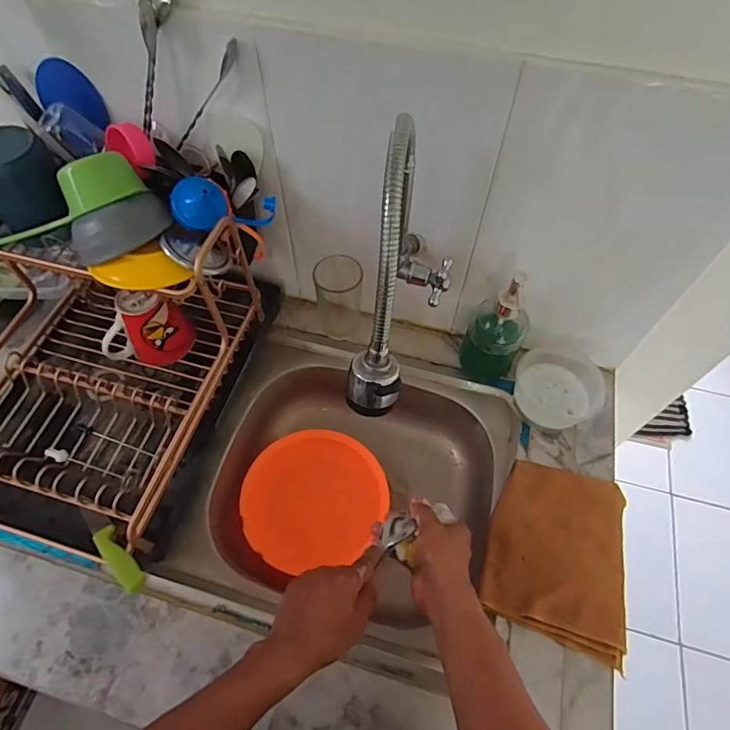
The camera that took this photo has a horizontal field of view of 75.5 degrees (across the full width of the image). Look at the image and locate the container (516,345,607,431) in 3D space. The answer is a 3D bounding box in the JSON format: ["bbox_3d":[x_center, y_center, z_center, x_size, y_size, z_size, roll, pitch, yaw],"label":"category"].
[{"bbox_3d":[0.268,0.032,0.665,0.112,0.065,0.106,0,59,0],"label":"container"}]

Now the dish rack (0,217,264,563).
[{"bbox_3d":[-0.346,-0.005,0.581,0.315,0.223,0.406,15,60,8],"label":"dish rack"}]

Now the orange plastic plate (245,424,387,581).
[{"bbox_3d":[-0.073,0.192,0.698,0.204,0.032,0.189,0,59,0],"label":"orange plastic plate"}]

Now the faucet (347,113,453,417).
[{"bbox_3d":[0.042,-0.103,0.449,0.068,0.225,0.263,16,60,9],"label":"faucet"}]

